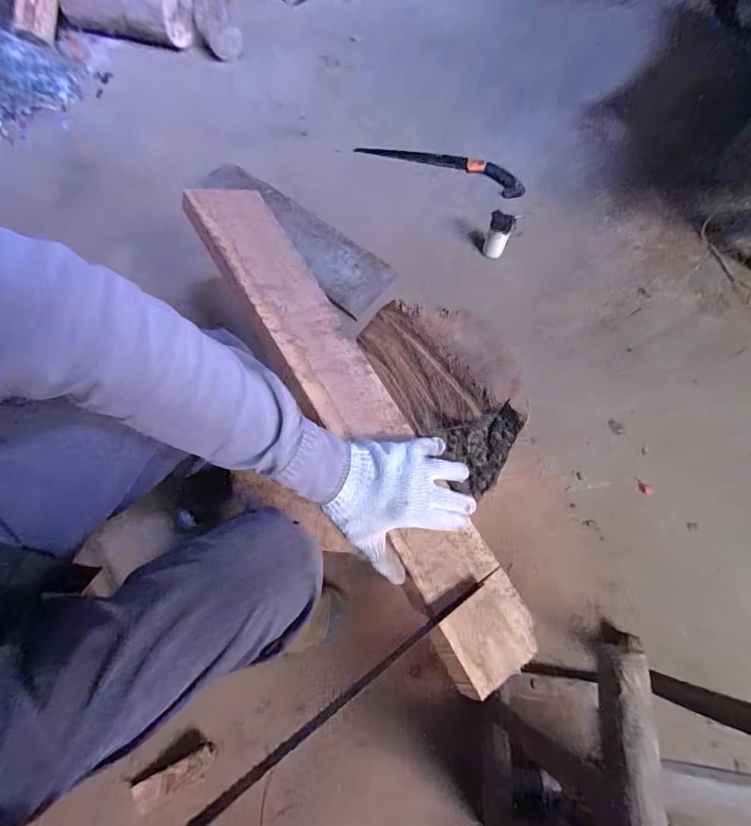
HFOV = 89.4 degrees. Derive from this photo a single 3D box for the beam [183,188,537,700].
[{"bbox_3d":[-0.054,-0.046,0.498,0.118,0.052,0.741,-28,72,-10],"label":"beam"}]

